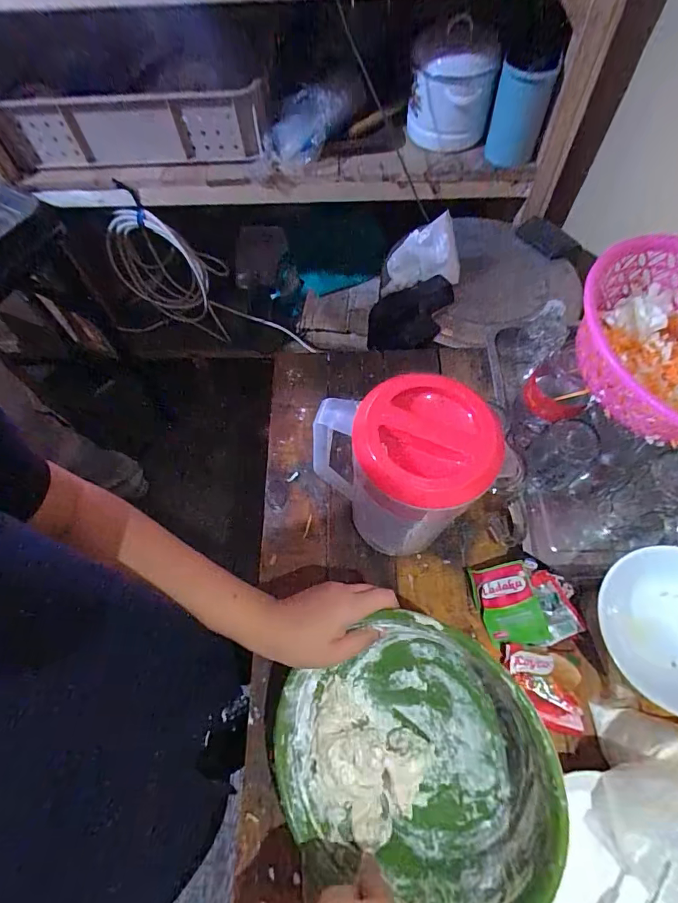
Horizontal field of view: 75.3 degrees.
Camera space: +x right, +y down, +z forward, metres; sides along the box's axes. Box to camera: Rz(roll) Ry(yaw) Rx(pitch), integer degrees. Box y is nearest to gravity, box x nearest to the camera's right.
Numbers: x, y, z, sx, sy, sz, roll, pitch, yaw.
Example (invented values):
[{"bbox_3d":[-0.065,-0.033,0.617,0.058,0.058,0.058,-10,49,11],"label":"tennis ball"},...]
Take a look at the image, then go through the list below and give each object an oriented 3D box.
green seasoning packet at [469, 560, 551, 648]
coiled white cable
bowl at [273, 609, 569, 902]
[{"bbox_3d":[0.196,0.178,0.510,0.069,0.013,0.091,-14,85,14],"label":"green seasoning packet"},{"bbox_3d":[-0.486,-0.506,1.244,0.290,0.371,0.071,11,55,7],"label":"coiled white cable"},{"bbox_3d":[0.067,0.270,0.400,0.240,0.093,0.240,-6,75,26],"label":"bowl"}]

